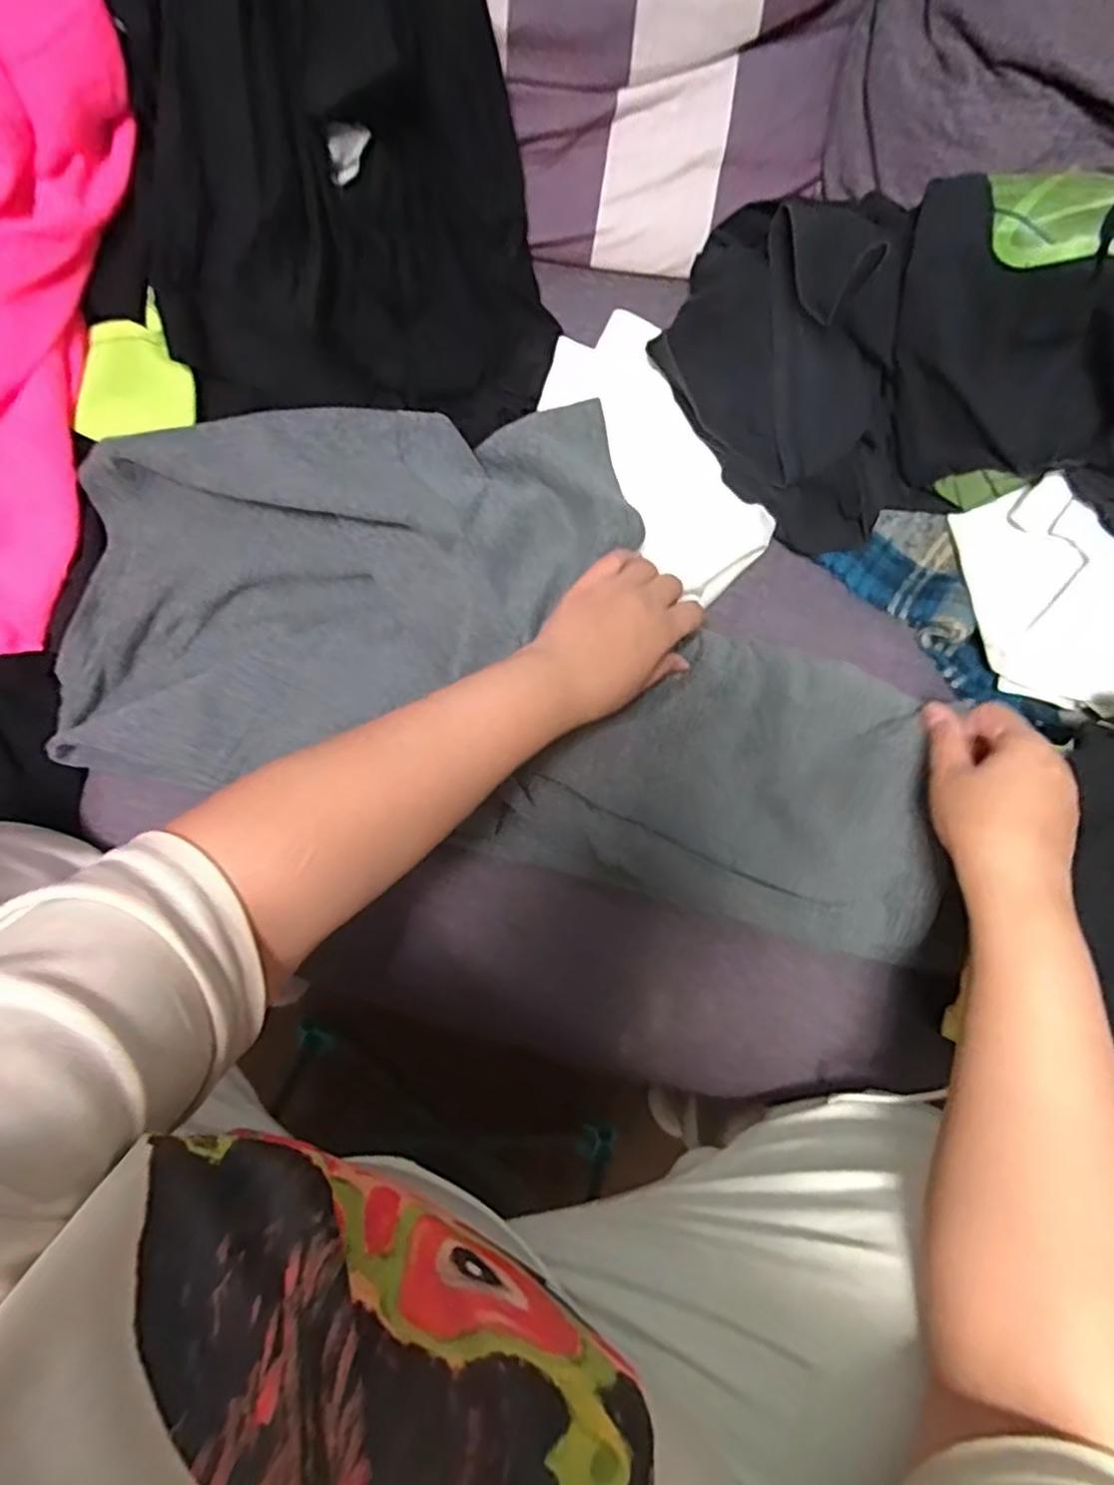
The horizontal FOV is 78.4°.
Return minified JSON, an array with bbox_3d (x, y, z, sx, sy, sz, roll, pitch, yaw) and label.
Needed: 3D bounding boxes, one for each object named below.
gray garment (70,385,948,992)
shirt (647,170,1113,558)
[{"bbox_3d":[-0.016,-0.054,0.503,0.650,0.089,0.353,23,81,2],"label":"gray garment"},{"bbox_3d":[0.303,-0.239,0.469,0.471,0.182,0.192,27,81,4],"label":"shirt"}]

